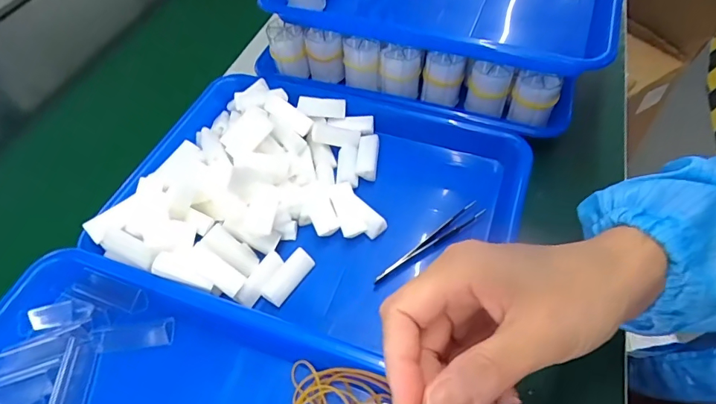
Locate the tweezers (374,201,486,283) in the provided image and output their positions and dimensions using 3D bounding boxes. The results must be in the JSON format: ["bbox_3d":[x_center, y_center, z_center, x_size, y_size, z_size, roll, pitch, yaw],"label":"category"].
[{"bbox_3d":[0.060,0.032,0.370,0.112,0.009,0.013,-33,57,-19],"label":"tweezers"}]

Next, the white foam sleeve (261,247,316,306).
[{"bbox_3d":[-0.054,0.058,0.356,0.019,0.010,0.046,28,60,23],"label":"white foam sleeve"}]

